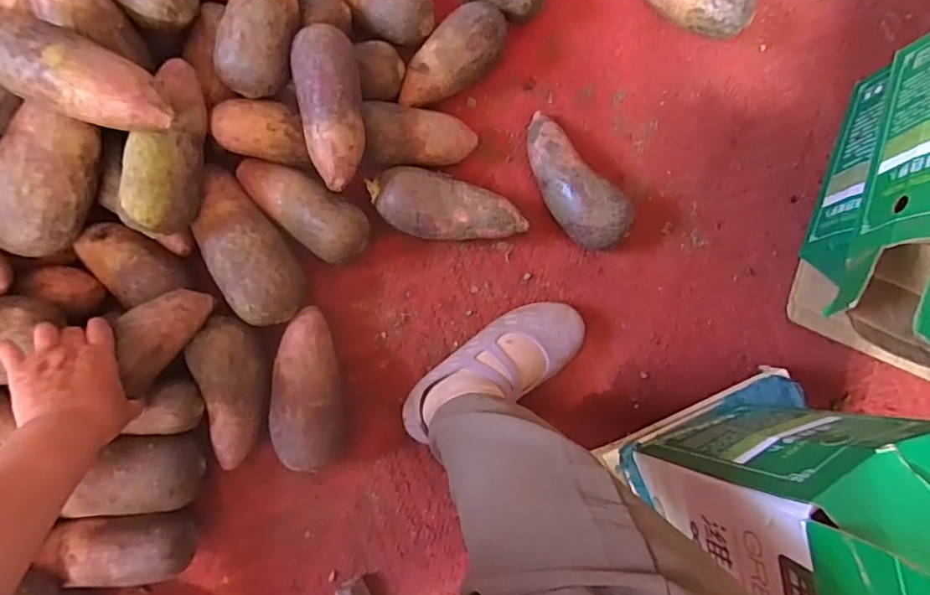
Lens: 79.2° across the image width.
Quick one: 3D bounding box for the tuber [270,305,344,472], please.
[{"bbox_3d":[-0.177,0.101,0.635,0.077,0.069,0.176,-2,84,-7],"label":"tuber"}]

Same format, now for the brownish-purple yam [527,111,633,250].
[{"bbox_3d":[0.128,-0.140,0.702,0.076,0.071,0.187,-38,91,-8],"label":"brownish-purple yam"}]

